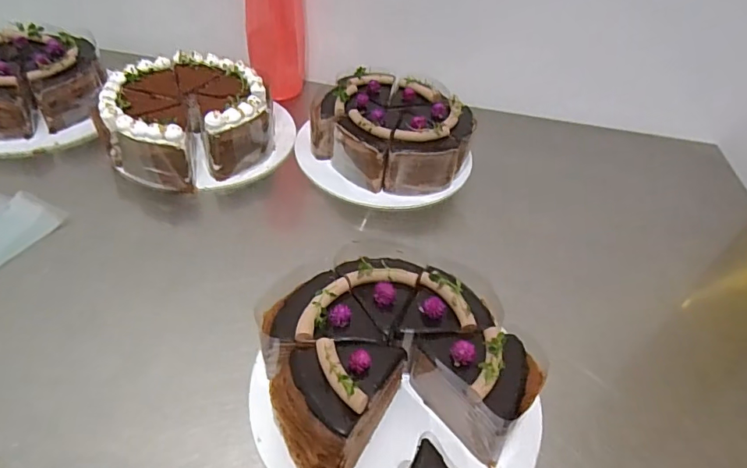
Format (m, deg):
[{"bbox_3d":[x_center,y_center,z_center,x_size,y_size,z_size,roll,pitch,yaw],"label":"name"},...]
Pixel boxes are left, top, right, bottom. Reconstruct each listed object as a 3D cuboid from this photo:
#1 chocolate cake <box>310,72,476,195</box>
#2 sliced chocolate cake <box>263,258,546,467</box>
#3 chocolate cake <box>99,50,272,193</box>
[{"bbox_3d":[0.021,-0.120,0.564,0.177,0.068,0.142,36,52,26],"label":"chocolate cake"},{"bbox_3d":[0.017,0.091,0.349,0.181,0.067,0.149,-5,46,-12],"label":"sliced chocolate cake"},{"bbox_3d":[-0.209,-0.134,0.549,0.179,0.064,0.167,-17,50,-22],"label":"chocolate cake"}]

